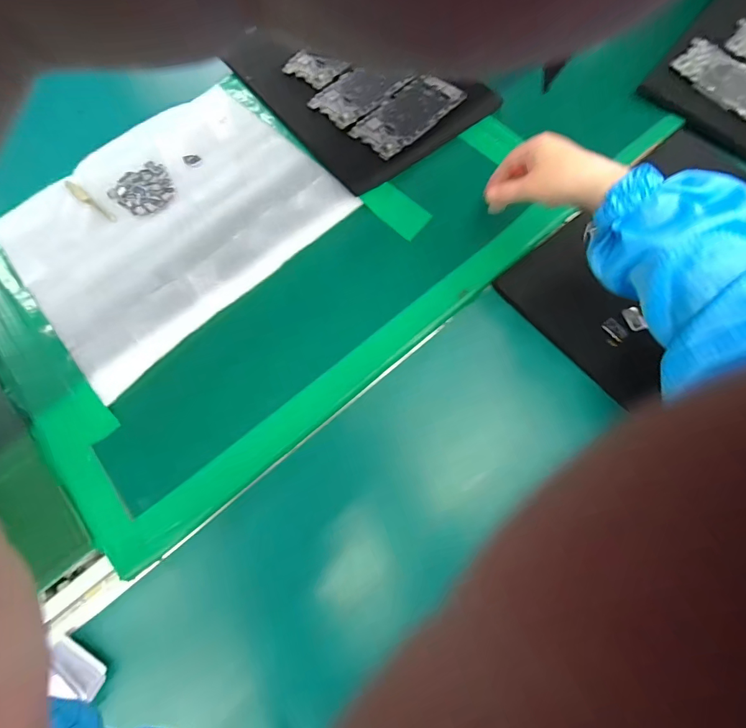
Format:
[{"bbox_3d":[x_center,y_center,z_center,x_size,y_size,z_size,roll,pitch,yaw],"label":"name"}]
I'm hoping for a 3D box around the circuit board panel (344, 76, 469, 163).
[{"bbox_3d":[0.048,-0.337,0.502,0.074,0.007,0.160,41,74,15],"label":"circuit board panel"}]

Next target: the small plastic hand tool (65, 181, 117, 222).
[{"bbox_3d":[-0.361,-0.206,0.481,0.096,0.004,0.013,38,73,14],"label":"small plastic hand tool"}]

